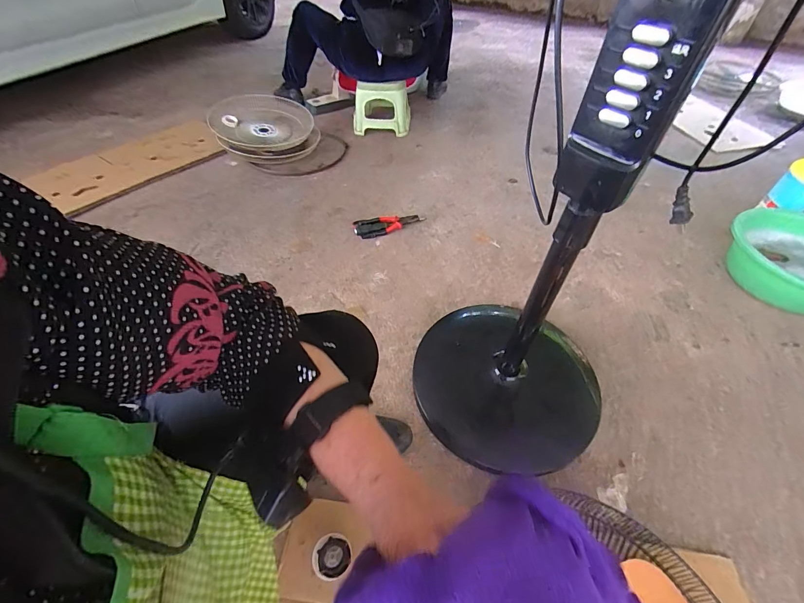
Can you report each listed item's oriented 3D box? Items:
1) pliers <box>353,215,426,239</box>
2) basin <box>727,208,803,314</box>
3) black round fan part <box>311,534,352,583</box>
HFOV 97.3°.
[{"bbox_3d":[-0.039,-0.265,1.236,0.252,0.030,0.076,-11,49,-9],"label":"pliers"},{"bbox_3d":[1.159,-0.126,1.031,0.346,0.155,0.346,0,49,0],"label":"basin"},{"bbox_3d":[-0.117,0.434,0.600,0.064,0.023,0.062,0,49,0],"label":"black round fan part"}]

